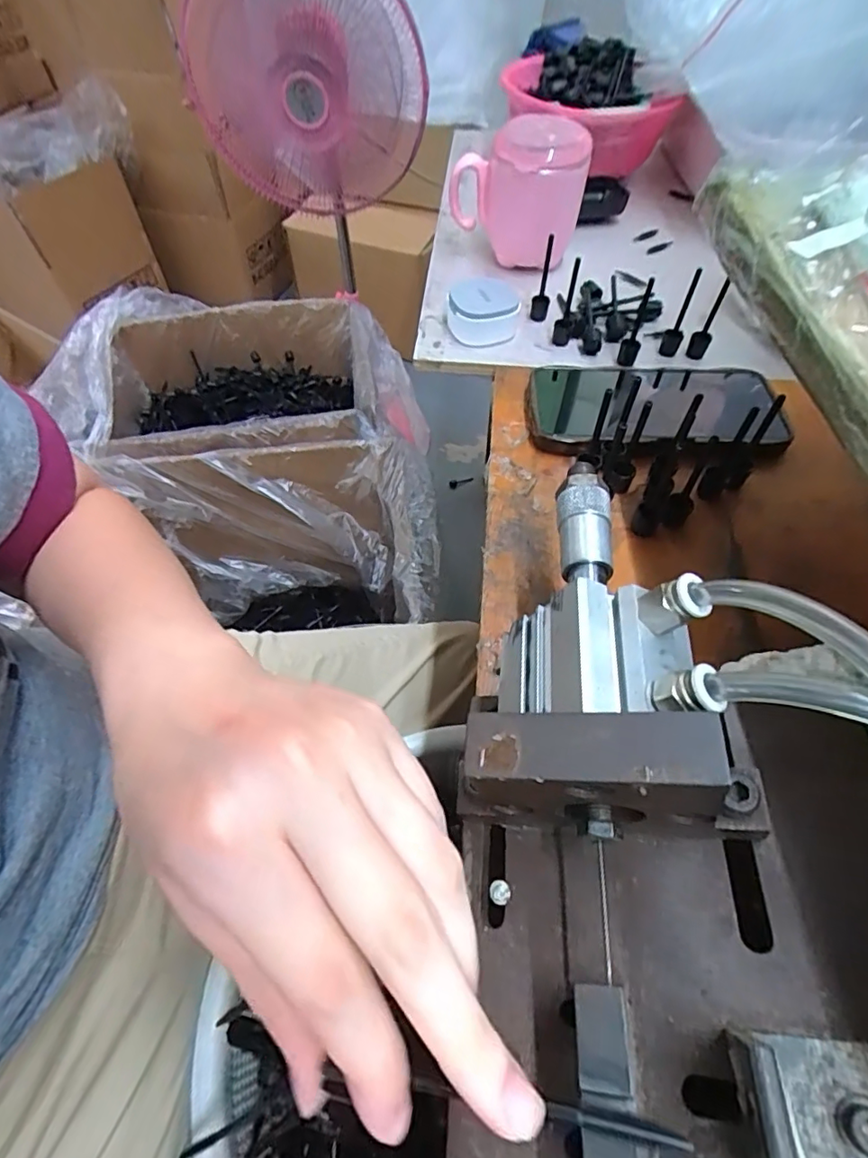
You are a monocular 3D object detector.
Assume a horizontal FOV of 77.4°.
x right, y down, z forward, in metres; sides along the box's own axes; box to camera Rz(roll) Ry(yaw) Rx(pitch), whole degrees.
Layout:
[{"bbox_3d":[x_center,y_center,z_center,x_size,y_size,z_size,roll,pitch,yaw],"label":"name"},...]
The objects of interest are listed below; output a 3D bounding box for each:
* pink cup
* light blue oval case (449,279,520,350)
[{"bbox_3d":[0.070,-0.324,0.462,0.108,0.096,0.071,4,56,3],"label":"pink cup"},{"bbox_3d":[0.039,-0.214,0.433,0.050,0.030,0.045,-24,59,-15],"label":"light blue oval case"}]

